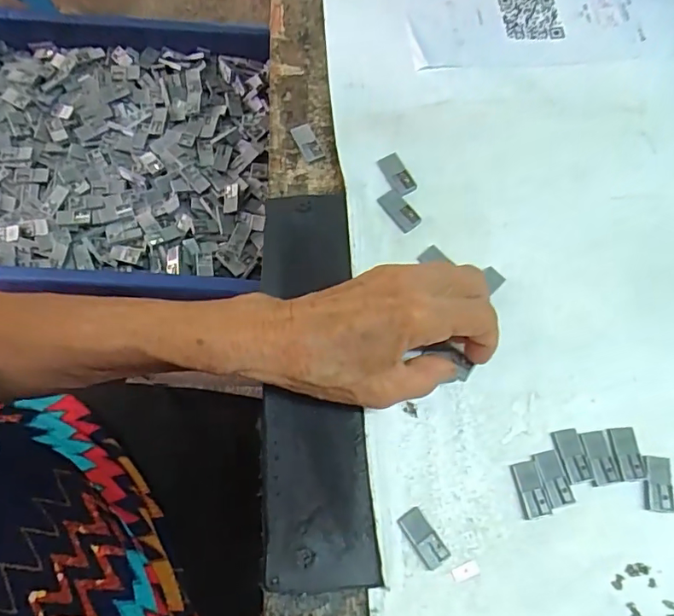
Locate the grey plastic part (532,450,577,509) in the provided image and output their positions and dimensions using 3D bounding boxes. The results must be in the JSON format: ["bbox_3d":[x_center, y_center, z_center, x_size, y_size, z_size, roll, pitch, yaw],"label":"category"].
[{"bbox_3d":[0.115,0.090,0.268,0.014,0.004,0.028,-13,72,-6],"label":"grey plastic part"}]

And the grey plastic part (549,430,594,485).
[{"bbox_3d":[0.126,0.079,0.272,0.014,0.004,0.027,-10,72,-5],"label":"grey plastic part"}]

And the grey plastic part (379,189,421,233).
[{"bbox_3d":[0.039,-0.060,0.315,0.014,0.004,0.028,-35,76,-13],"label":"grey plastic part"}]

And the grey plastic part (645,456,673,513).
[{"bbox_3d":[0.170,0.093,0.269,0.015,0.004,0.028,6,71,0],"label":"grey plastic part"}]

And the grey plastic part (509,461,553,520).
[{"bbox_3d":[0.102,0.095,0.267,0.015,0.004,0.027,-9,72,-5],"label":"grey plastic part"}]

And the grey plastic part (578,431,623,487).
[{"bbox_3d":[0.141,0.080,0.272,0.016,0.004,0.027,-9,72,-5],"label":"grey plastic part"}]

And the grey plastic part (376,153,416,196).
[{"bbox_3d":[0.038,-0.084,0.321,0.014,0.004,0.028,-29,75,-11],"label":"grey plastic part"}]

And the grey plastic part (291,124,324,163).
[{"bbox_3d":[-0.019,-0.107,0.331,0.013,0.005,0.028,-21,73,-9],"label":"grey plastic part"}]

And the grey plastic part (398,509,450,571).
[{"bbox_3d":[0.043,0.116,0.257,0.014,0.004,0.028,-33,75,-12],"label":"grey plastic part"}]

